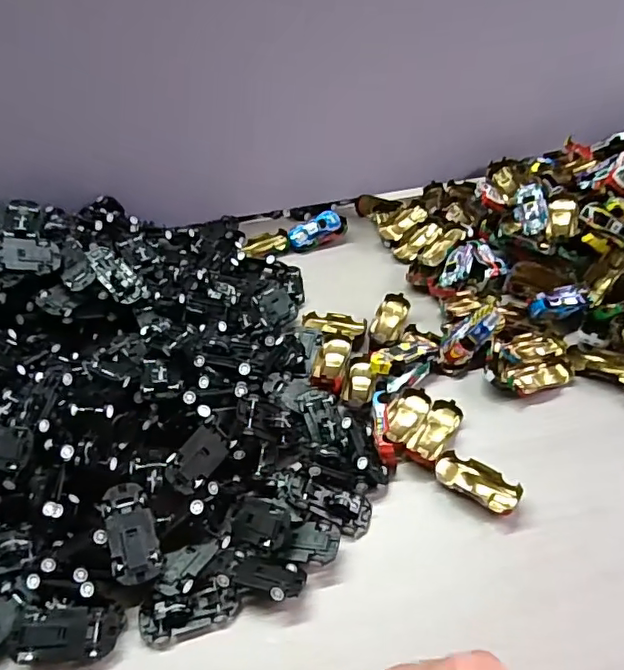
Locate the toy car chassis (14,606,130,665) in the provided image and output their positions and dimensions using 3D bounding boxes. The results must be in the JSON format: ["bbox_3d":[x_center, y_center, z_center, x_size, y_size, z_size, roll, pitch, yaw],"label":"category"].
[{"bbox_3d":[-0.158,0.194,0.361,0.066,0.012,0.032,0,64,-11],"label":"toy car chassis"}]

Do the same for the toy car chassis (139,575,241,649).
[{"bbox_3d":[-0.082,0.183,0.369,0.064,0.017,0.027,-13,50,-9],"label":"toy car chassis"}]

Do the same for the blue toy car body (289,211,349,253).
[{"bbox_3d":[0.006,-0.120,0.650,0.068,0.028,0.026,-18,47,-13],"label":"blue toy car body"}]

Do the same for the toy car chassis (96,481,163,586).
[{"bbox_3d":[-0.123,0.135,0.381,0.031,0.010,0.065,-11,62,-27],"label":"toy car chassis"}]

